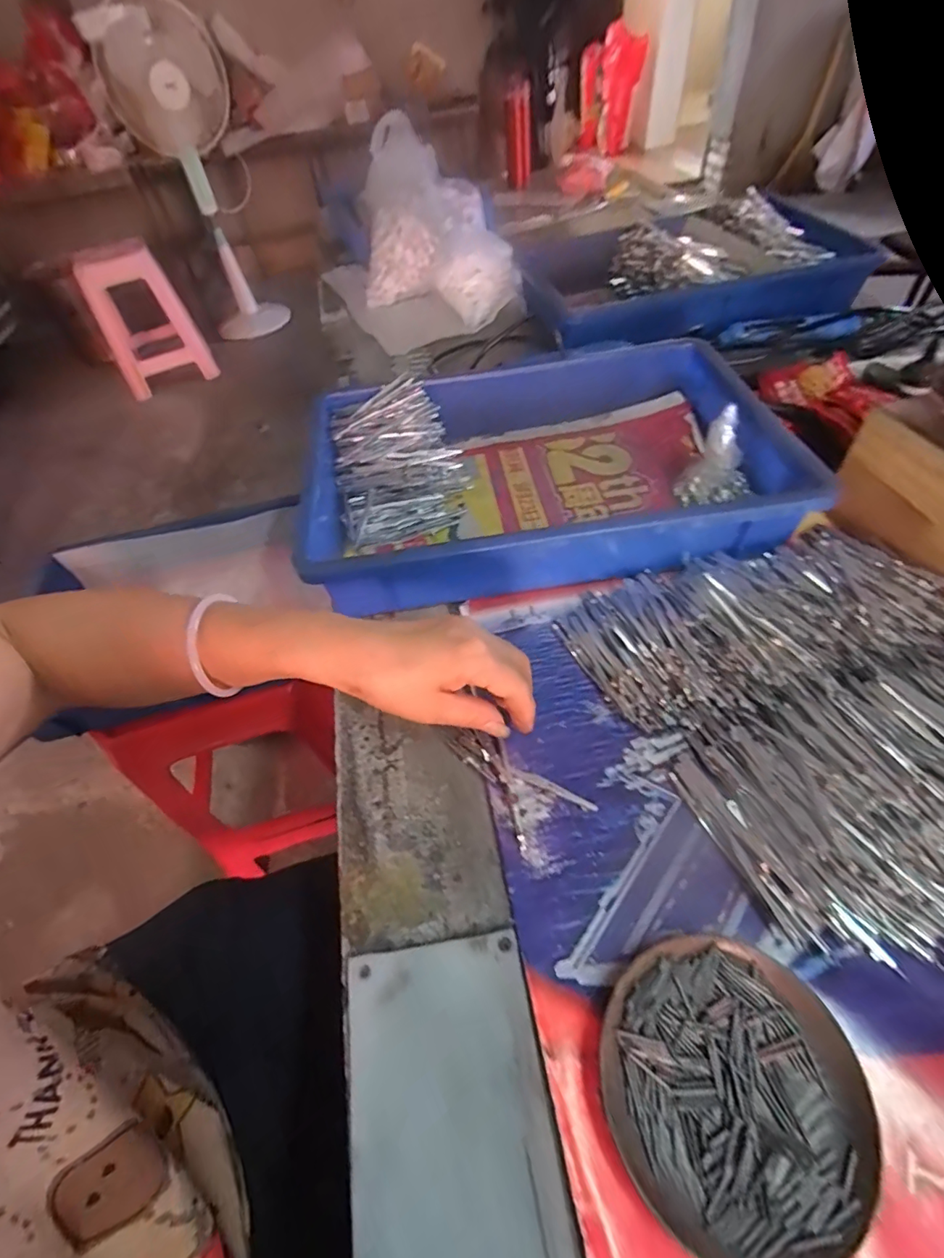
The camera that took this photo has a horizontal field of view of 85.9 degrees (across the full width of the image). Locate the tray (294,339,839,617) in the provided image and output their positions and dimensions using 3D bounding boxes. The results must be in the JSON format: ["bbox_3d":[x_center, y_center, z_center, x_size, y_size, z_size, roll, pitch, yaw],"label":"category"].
[{"bbox_3d":[0.063,-0.162,0.500,0.433,0.081,0.291,-10,52,0],"label":"tray"}]

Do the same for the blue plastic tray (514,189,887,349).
[{"bbox_3d":[0.311,-0.525,0.739,0.450,0.075,0.321,-8,52,1],"label":"blue plastic tray"}]

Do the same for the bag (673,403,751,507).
[{"bbox_3d":[0.230,-0.154,0.480,0.059,0.077,0.044,-28,54,-16],"label":"bag"}]

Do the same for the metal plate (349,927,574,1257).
[{"bbox_3d":[-0.005,0.251,0.222,0.090,0.009,0.196,-8,49,-6],"label":"metal plate"}]

